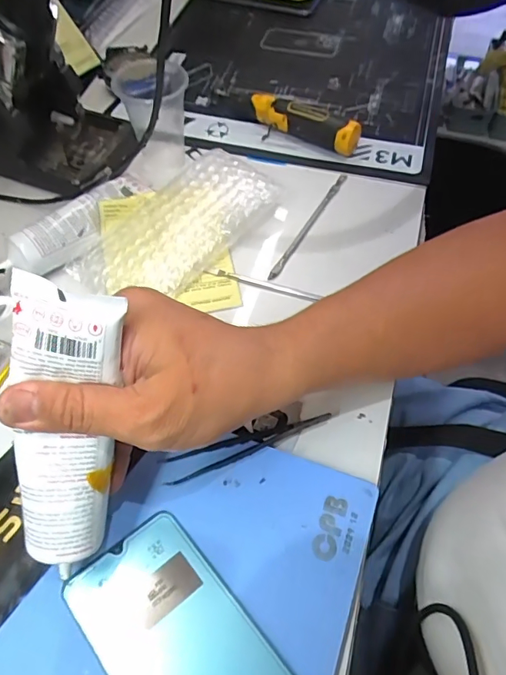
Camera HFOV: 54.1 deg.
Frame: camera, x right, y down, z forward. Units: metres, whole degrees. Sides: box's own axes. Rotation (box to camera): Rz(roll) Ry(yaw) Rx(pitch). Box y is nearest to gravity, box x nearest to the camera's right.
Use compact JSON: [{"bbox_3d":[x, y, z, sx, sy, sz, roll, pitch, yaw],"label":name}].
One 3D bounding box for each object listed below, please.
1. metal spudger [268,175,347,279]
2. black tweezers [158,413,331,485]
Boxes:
[{"bbox_3d":[0.050,-0.102,0.436,0.009,0.004,0.140,25,61,17],"label":"metal spudger"},{"bbox_3d":[-0.003,0.069,0.317,0.110,0.008,0.017,-16,57,-9],"label":"black tweezers"}]

